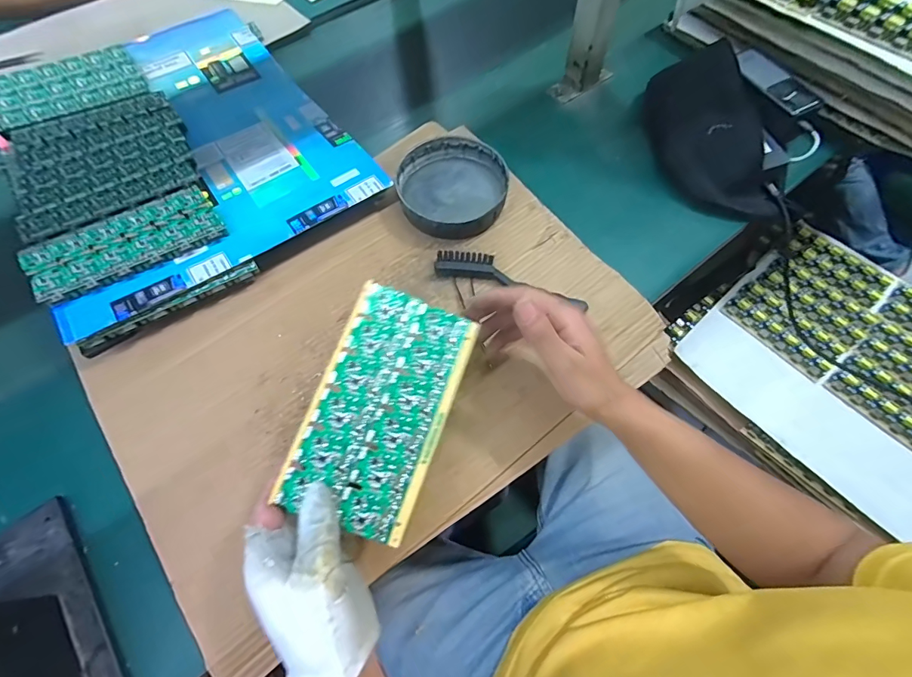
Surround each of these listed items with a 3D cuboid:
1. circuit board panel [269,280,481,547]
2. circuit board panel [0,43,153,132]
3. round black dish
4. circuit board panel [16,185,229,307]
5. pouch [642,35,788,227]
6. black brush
[{"bbox_3d":[-0.055,0.051,0.321,0.097,0.004,0.173,23,75,-7],"label":"circuit board panel"},{"bbox_3d":[-0.525,-0.341,0.571,0.177,0.005,0.132,-31,69,-18],"label":"circuit board panel"},{"bbox_3d":[-0.004,-0.182,0.512,0.128,0.032,0.133,-1,63,1],"label":"round black dish"},{"bbox_3d":[-0.342,-0.103,0.442,0.177,0.011,0.087,-32,65,-20],"label":"circuit board panel"},{"bbox_3d":[0.319,-0.260,0.528,0.129,0.054,0.256,-15,64,-6],"label":"pouch"},{"bbox_3d":[0.061,-0.070,0.465,0.170,0.018,0.039,15,65,8],"label":"black brush"}]

